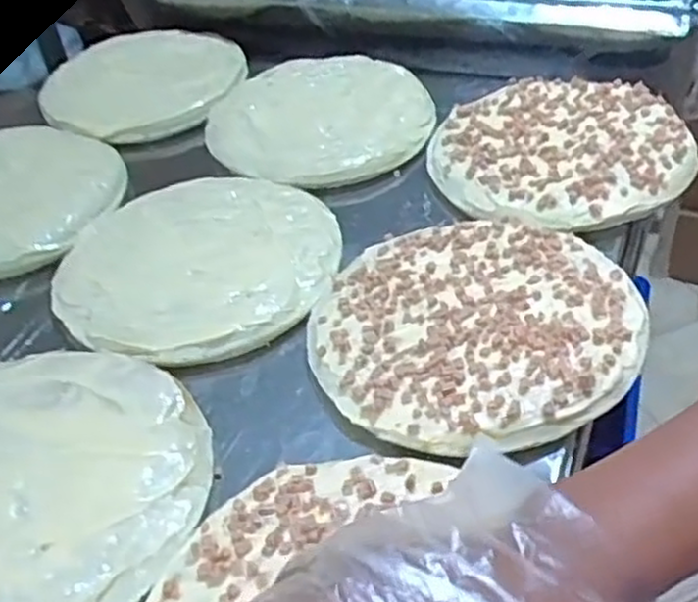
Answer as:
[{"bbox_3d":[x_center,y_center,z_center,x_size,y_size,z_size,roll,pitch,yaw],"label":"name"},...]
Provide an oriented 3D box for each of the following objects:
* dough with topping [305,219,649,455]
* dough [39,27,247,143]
[{"bbox_3d":[0.080,0.007,0.480,0.195,0.026,0.186,3,45,-3],"label":"dough with topping"},{"bbox_3d":[-0.192,-0.218,0.733,0.192,0.023,0.160,-13,48,-18],"label":"dough"}]

